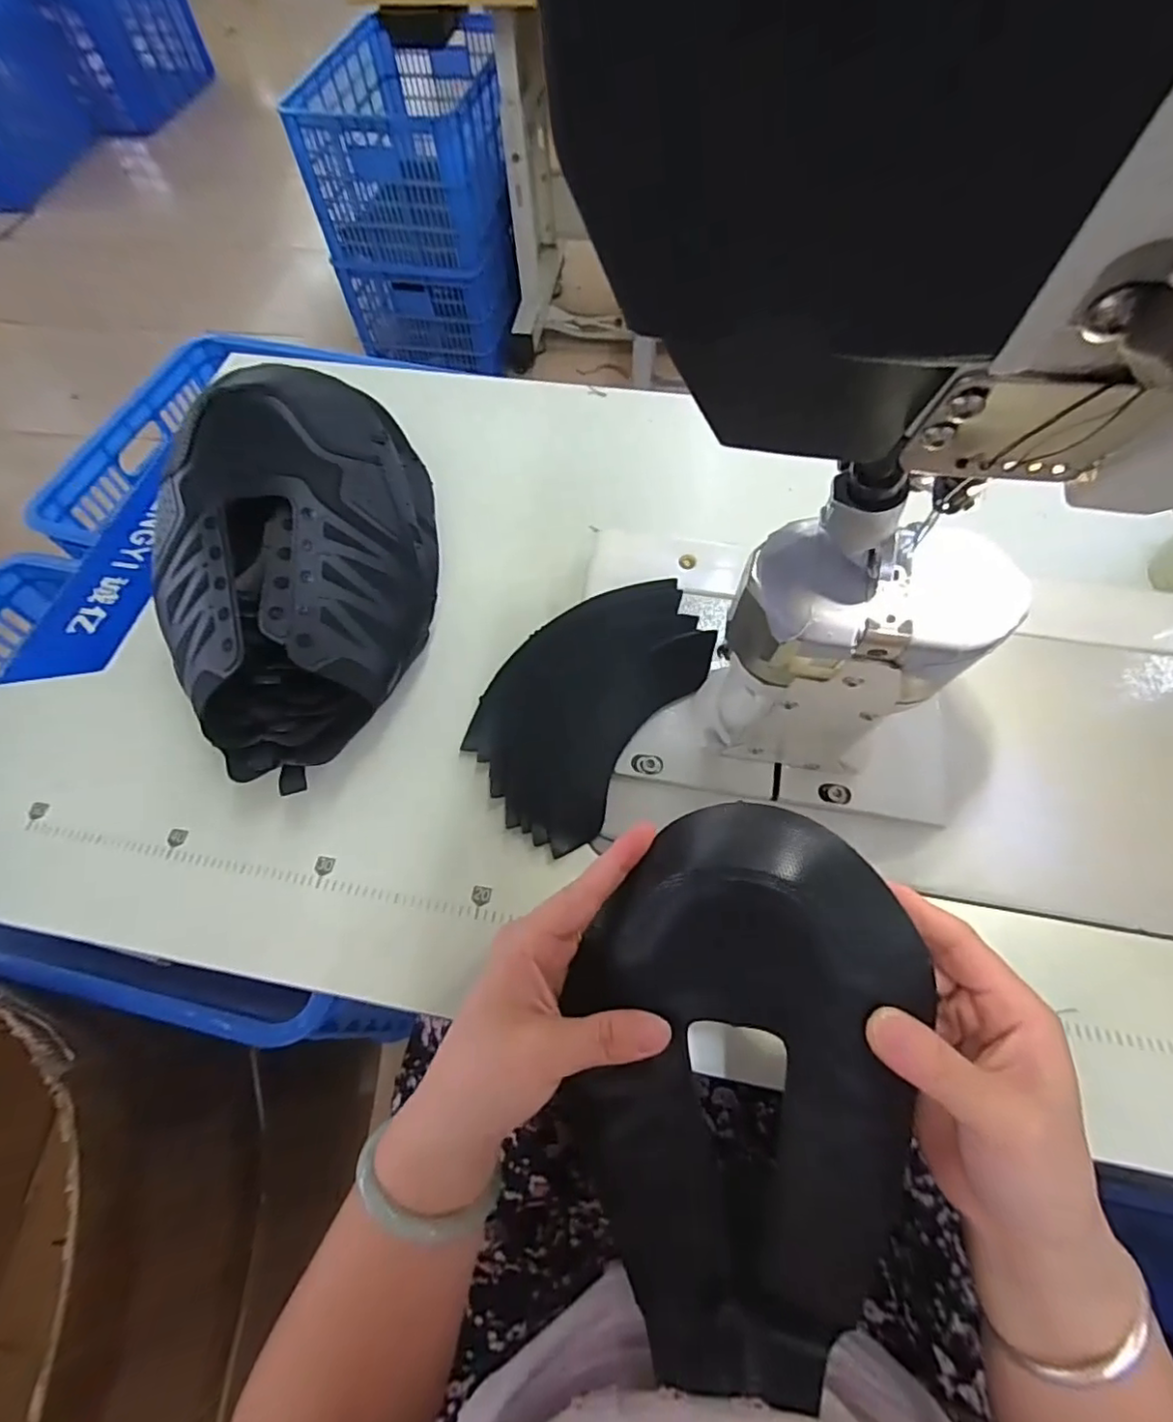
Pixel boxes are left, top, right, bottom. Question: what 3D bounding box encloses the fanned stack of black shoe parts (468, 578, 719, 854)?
[{"bbox_3d":[-0.005,-0.010,0.397,0.116,0.043,0.171,33,69,17],"label":"fanned stack of black shoe parts"}]

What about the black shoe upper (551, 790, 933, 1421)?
[{"bbox_3d":[0.063,0.171,0.259,0.141,0.053,0.256,1,95,11],"label":"black shoe upper"}]

